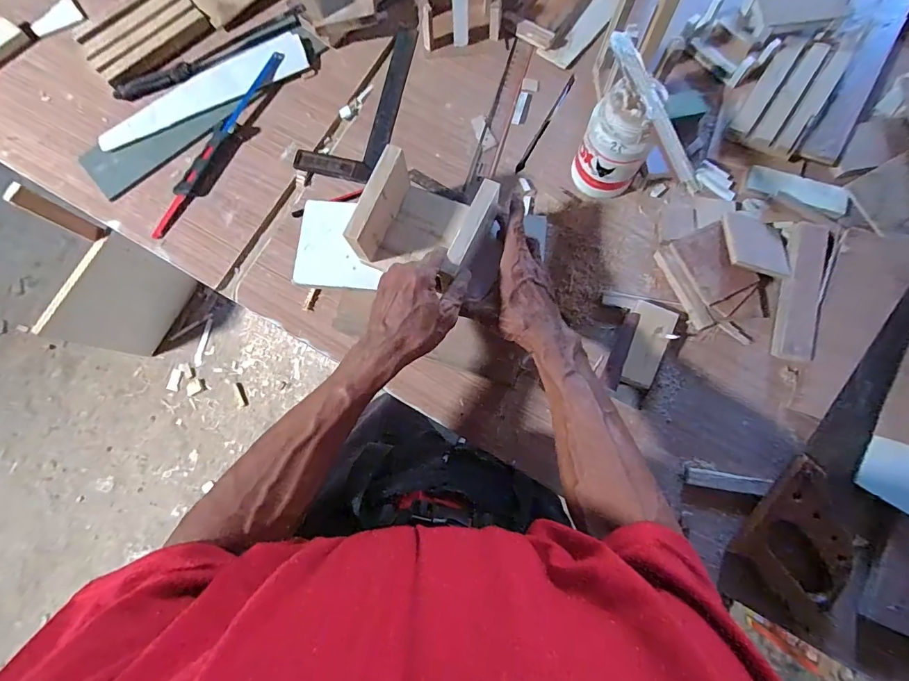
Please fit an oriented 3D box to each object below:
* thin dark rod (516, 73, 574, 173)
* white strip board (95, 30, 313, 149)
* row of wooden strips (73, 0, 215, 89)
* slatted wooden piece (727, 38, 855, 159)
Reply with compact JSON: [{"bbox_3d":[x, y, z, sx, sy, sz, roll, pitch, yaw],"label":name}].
[{"bbox_3d":[0.127,-0.300,0.595,0.009,0.004,0.168,29,81,7],"label":"thin dark rod"},{"bbox_3d":[-0.353,-0.351,0.605,0.303,0.012,0.060,-24,79,-3],"label":"white strip board"},{"bbox_3d":[-0.446,-0.442,0.619,0.164,0.019,0.106,-39,80,-6],"label":"row of wooden strips"},{"bbox_3d":[0.447,-0.329,0.577,0.084,0.022,0.189,34,81,8],"label":"slatted wooden piece"}]

